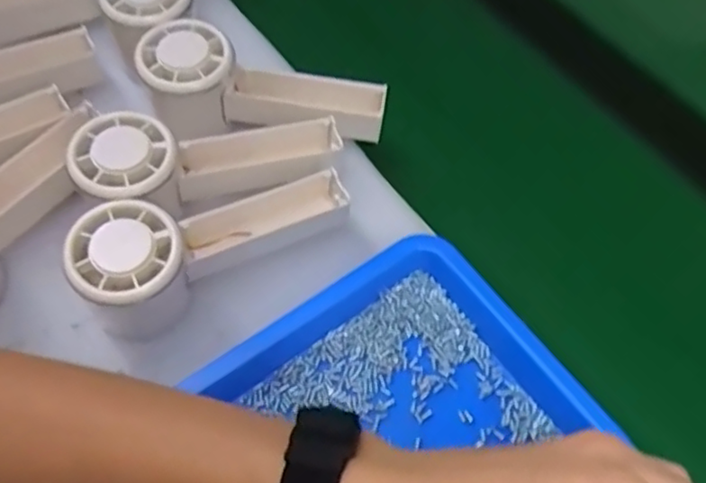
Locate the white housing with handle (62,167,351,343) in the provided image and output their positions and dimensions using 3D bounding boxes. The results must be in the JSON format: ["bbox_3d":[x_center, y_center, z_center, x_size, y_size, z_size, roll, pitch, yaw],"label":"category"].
[{"bbox_3d":[-0.076,-0.006,0.366,0.149,0.059,0.051,-29,67,-18],"label":"white housing with handle"}]

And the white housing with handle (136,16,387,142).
[{"bbox_3d":[-0.055,-0.100,0.416,0.149,0.048,0.054,4,61,-2],"label":"white housing with handle"}]

